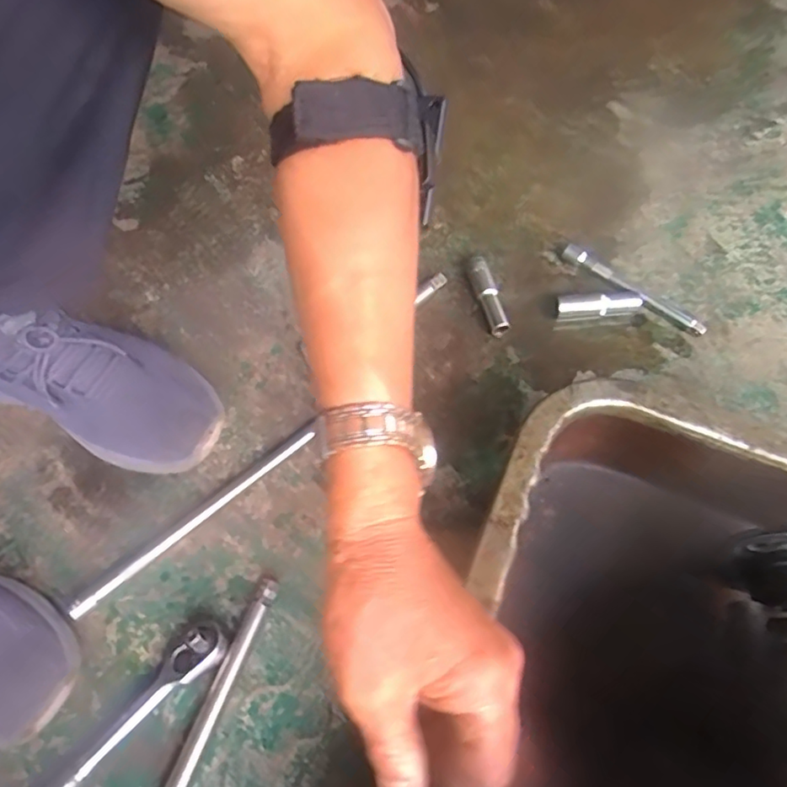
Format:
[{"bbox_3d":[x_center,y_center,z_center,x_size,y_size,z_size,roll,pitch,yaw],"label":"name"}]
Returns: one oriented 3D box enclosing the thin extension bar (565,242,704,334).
[{"bbox_3d":[0.235,-0.104,0.579,0.153,0.011,0.017,34,67,17],"label":"thin extension bar"}]

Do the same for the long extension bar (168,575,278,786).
[{"bbox_3d":[-0.136,0.243,0.387,0.015,0.020,0.248,18,63,10],"label":"long extension bar"}]

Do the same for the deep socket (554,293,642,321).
[{"bbox_3d":[0.193,-0.083,0.558,0.081,0.022,0.021,-6,62,-3],"label":"deep socket"}]

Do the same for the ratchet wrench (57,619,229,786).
[{"bbox_3d":[-0.197,0.229,0.393,0.036,0.026,0.192,41,69,19],"label":"ratchet wrench"}]

